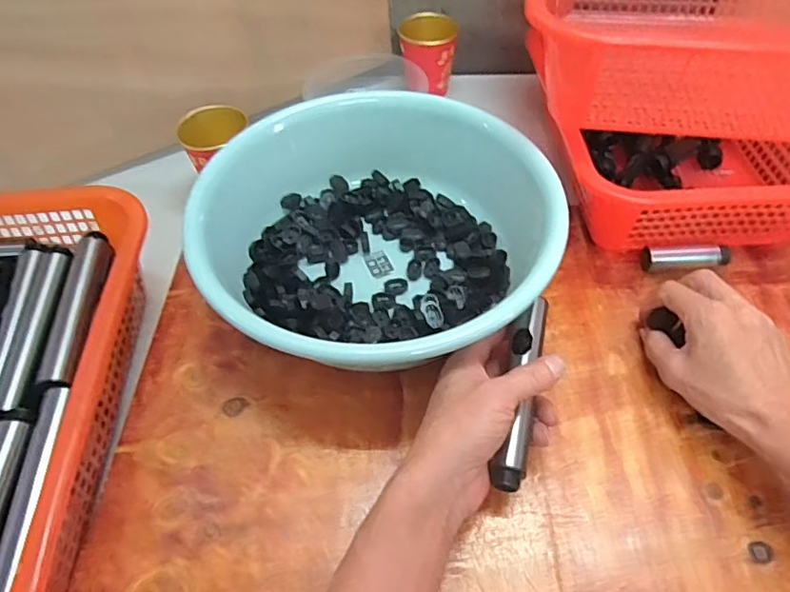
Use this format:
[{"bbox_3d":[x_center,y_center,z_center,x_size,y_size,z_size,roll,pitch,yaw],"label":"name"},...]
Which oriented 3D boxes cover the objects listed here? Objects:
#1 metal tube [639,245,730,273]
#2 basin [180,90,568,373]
[{"bbox_3d":[0.267,-0.034,0.516,0.074,0.025,0.020,3,54,5],"label":"metal tube"},{"bbox_3d":[-0.017,-0.056,0.494,0.288,0.095,0.265,-1,54,2],"label":"basin"}]

